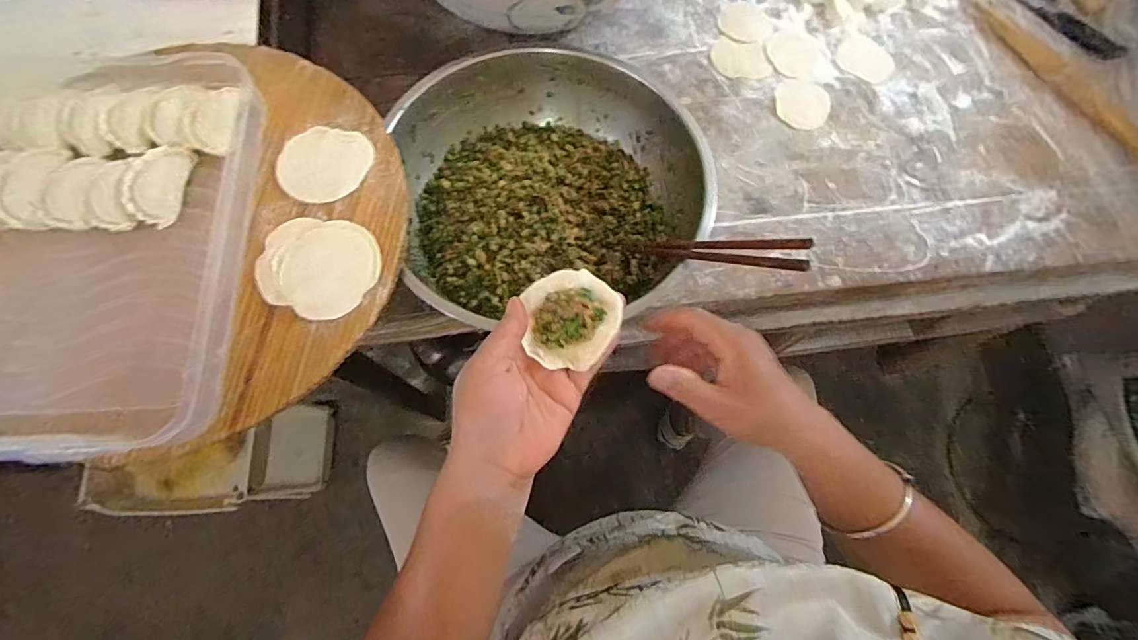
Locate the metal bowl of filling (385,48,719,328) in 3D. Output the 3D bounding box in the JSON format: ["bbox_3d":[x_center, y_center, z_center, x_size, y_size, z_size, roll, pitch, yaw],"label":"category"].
[{"bbox_3d":[-0.018,-0.135,0.493,0.291,0.089,0.275,-3,74,-2],"label":"metal bowl of filling"}]

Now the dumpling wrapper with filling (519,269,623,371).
[{"bbox_3d":[0.003,-0.002,0.338,0.065,0.012,0.066,-5,74,-2],"label":"dumpling wrapper with filling"}]

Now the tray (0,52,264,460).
[{"bbox_3d":[-0.364,-0.061,0.370,0.226,0.033,0.317,-1,74,-1],"label":"tray"}]

